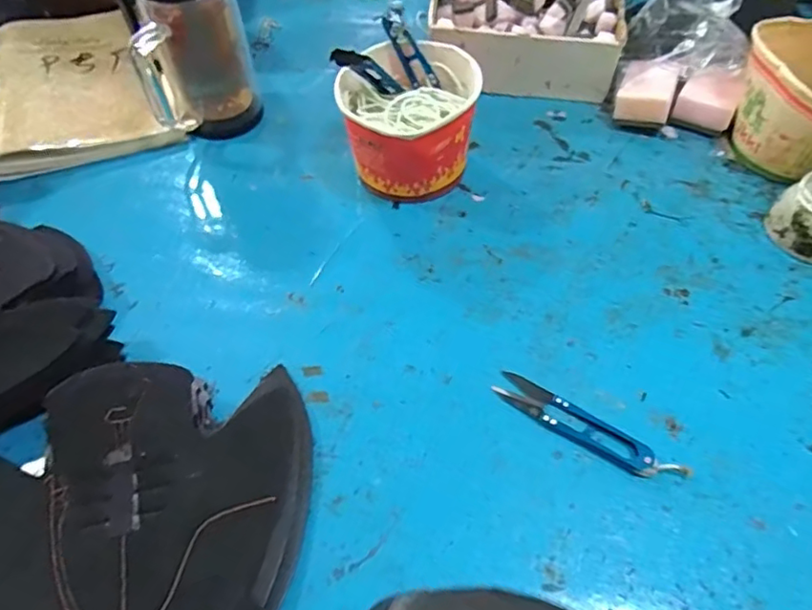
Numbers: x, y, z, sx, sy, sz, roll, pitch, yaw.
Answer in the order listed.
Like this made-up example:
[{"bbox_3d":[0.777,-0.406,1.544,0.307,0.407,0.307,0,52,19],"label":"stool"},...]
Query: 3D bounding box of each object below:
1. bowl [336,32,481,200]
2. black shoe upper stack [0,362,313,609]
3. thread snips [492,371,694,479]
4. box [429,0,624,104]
[{"bbox_3d":[0.003,-0.152,0.499,0.110,0.086,0.122,6,52,6],"label":"bowl"},{"bbox_3d":[-0.159,0.124,0.330,0.202,0.034,0.185,-7,52,-4],"label":"black shoe upper stack"},{"bbox_3d":[0.113,0.078,0.374,0.122,0.006,0.023,29,58,22],"label":"thread snips"},{"bbox_3d":[0.125,-0.317,0.631,0.186,0.074,0.253,4,52,4],"label":"box"}]

